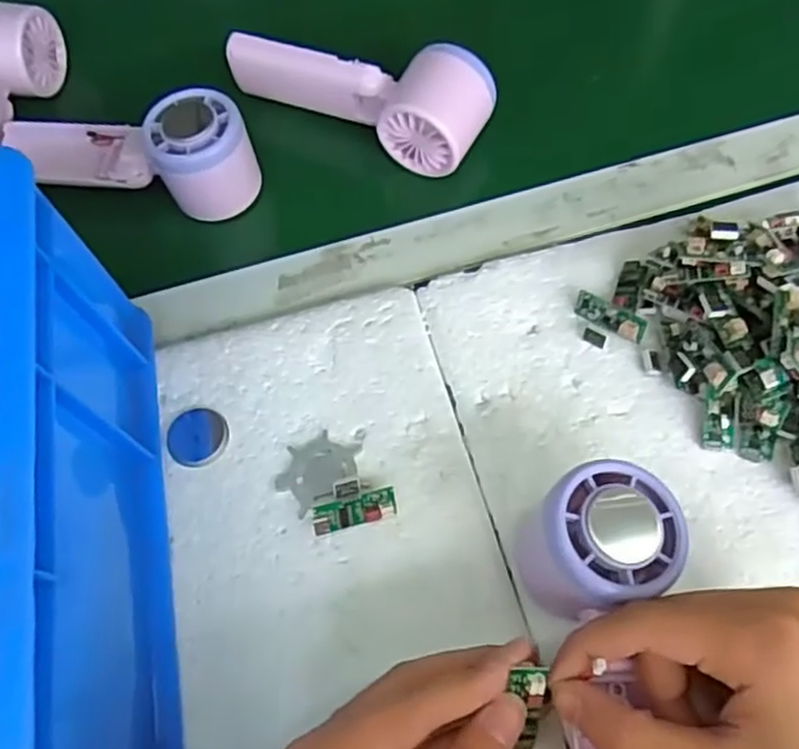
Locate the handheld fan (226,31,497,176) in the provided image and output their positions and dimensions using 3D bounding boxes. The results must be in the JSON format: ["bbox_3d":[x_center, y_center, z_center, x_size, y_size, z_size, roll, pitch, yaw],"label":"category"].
[{"bbox_3d":[-0.026,-0.177,0.443,0.161,0.043,0.053,21,68,13],"label":"handheld fan"}]

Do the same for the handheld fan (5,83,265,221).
[{"bbox_3d":[-0.166,-0.135,0.432,0.156,0.054,0.053,5,66,6],"label":"handheld fan"}]

